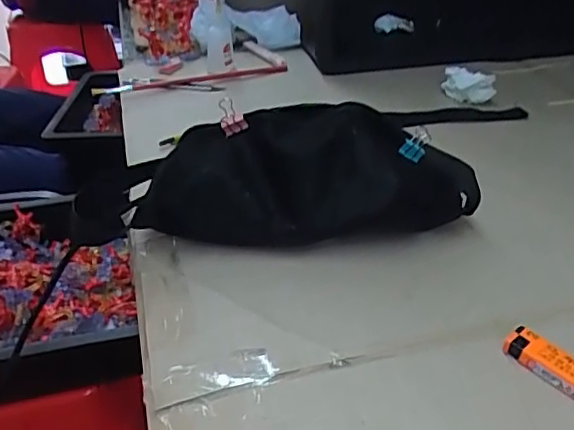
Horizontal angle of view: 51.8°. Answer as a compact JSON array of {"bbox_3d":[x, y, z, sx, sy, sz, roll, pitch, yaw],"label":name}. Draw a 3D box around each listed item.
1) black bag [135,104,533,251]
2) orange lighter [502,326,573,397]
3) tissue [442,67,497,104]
[{"bbox_3d":[0.022,-0.032,0.493,0.293,0.101,0.067,-2,35,-1],"label":"black bag"},{"bbox_3d":[0.178,0.100,0.374,0.020,0.016,0.080,-28,43,-33],"label":"orange lighter"},{"bbox_3d":[0.226,-0.159,0.735,0.060,0.037,0.025,20,40,27],"label":"tissue"}]

